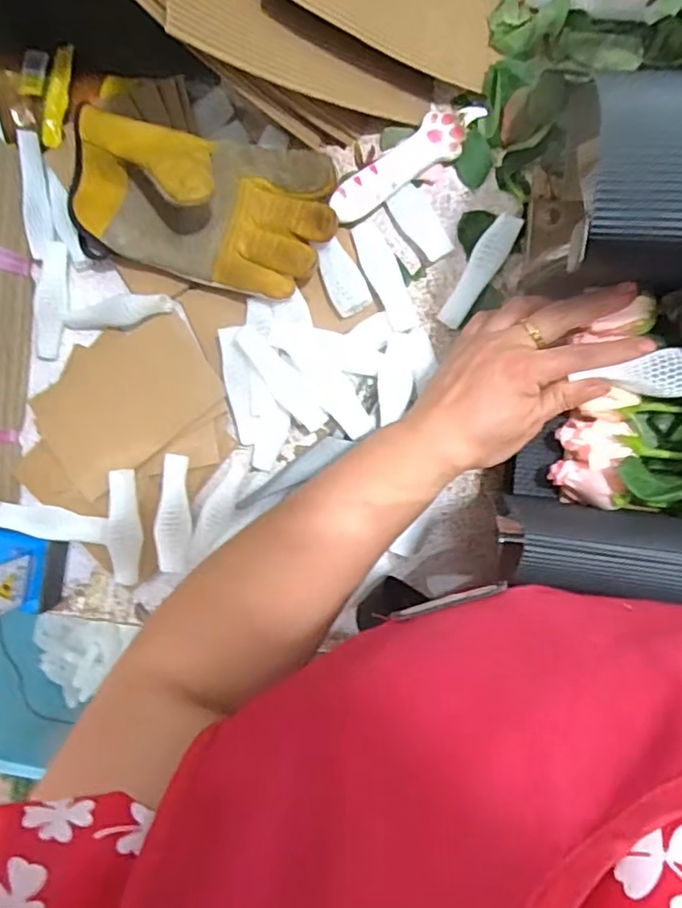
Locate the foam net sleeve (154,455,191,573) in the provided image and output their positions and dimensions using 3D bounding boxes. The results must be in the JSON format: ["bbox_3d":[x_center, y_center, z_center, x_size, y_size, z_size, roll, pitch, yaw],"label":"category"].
[{"bbox_3d":[-0.132,0.046,0.487,0.024,0.014,0.090,-1,94,7],"label":"foam net sleeve"}]

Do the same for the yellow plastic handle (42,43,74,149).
[{"bbox_3d":[-0.217,-0.273,0.474,0.015,0.013,0.071,18,96,5],"label":"yellow plastic handle"}]

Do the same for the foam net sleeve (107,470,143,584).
[{"bbox_3d":[-0.171,0.059,0.489,0.021,0.017,0.093,9,95,6],"label":"foam net sleeve"}]

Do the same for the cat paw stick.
[{"bbox_3d":[0.048,-0.213,0.451,0.124,0.014,0.032,-32,90,8],"label":"cat paw stick"}]

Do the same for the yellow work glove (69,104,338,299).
[{"bbox_3d":[-0.106,-0.181,0.439,0.194,0.060,0.101,14,96,5],"label":"yellow work glove"}]

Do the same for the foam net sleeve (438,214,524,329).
[{"bbox_3d":[0.099,-0.134,0.453,0.021,0.007,0.087,33,97,3],"label":"foam net sleeve"}]

